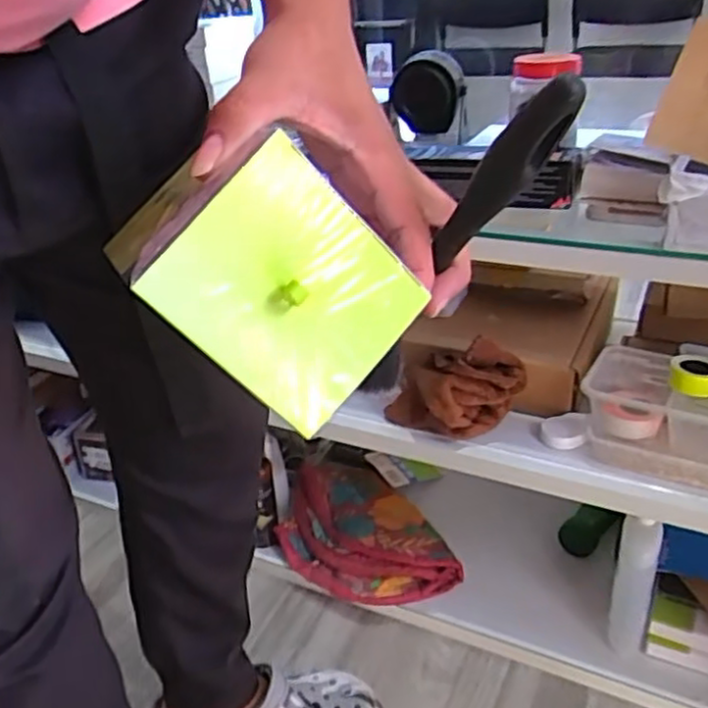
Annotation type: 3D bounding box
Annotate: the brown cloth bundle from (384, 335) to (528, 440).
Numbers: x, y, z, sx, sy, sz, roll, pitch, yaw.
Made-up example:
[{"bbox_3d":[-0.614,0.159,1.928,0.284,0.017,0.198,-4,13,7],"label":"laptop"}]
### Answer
[{"bbox_3d":[0.114,0.043,0.797,0.144,0.095,0.065,-5,28,-2],"label":"brown cloth bundle"}]

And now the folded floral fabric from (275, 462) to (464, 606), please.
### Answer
[{"bbox_3d":[0.003,0.258,1.047,0.201,0.066,0.265,-13,29,-16],"label":"folded floral fabric"}]

